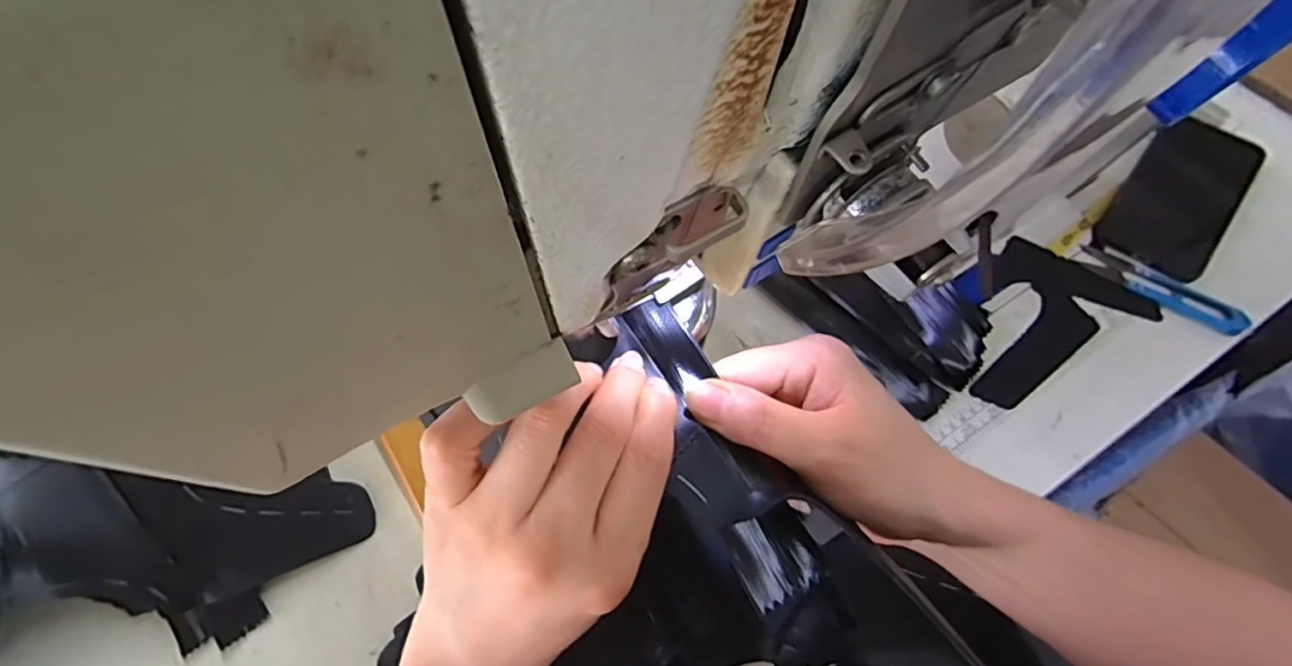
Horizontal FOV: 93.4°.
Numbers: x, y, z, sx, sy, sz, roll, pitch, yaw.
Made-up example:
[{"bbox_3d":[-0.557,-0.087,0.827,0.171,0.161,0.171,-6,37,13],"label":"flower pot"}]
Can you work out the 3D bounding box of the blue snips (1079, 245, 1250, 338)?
[{"bbox_3d":[0.384,-0.034,0.452,0.107,0.016,0.025,39,70,21],"label":"blue snips"}]

